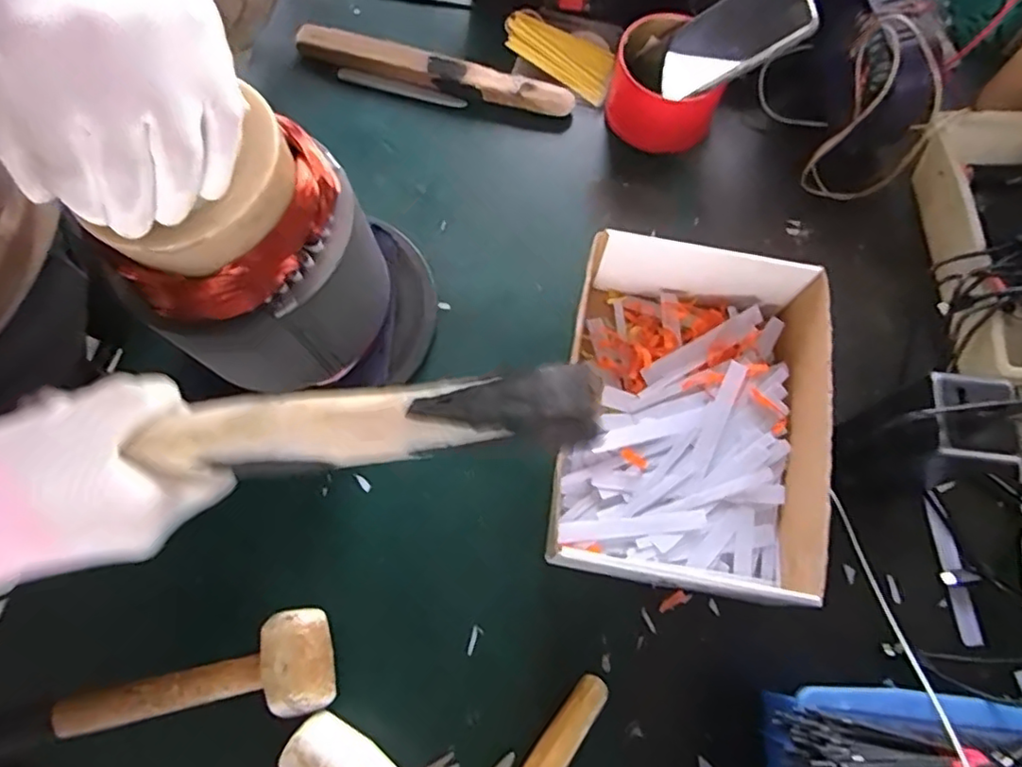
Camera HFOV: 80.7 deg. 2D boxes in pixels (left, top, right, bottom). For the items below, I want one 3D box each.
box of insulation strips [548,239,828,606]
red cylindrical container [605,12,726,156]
[{"bbox_3d":[0.130,0.028,0.446,0.187,0.069,0.251,8,70,4],"label":"box of insulation strips"},{"bbox_3d":[0.141,-0.276,0.554,0.095,0.057,0.110,14,71,6],"label":"red cylindrical container"}]

